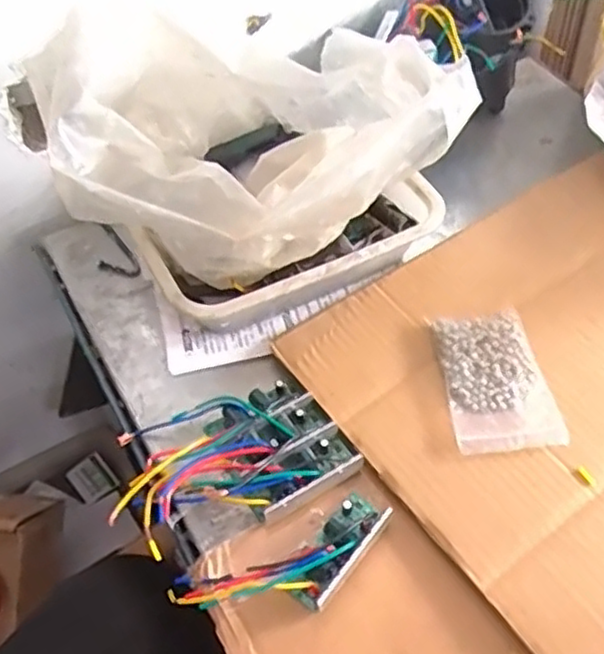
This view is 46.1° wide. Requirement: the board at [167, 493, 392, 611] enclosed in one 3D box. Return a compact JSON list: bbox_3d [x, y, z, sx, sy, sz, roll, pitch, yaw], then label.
[{"bbox_3d":[-0.009,0.156,0.458,0.147,0.027,0.054,-20,56,-14],"label":"board"}]

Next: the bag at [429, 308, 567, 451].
[{"bbox_3d":[0.148,0.041,0.546,0.079,0.012,0.116,-7,54,-5],"label":"bag"}]

